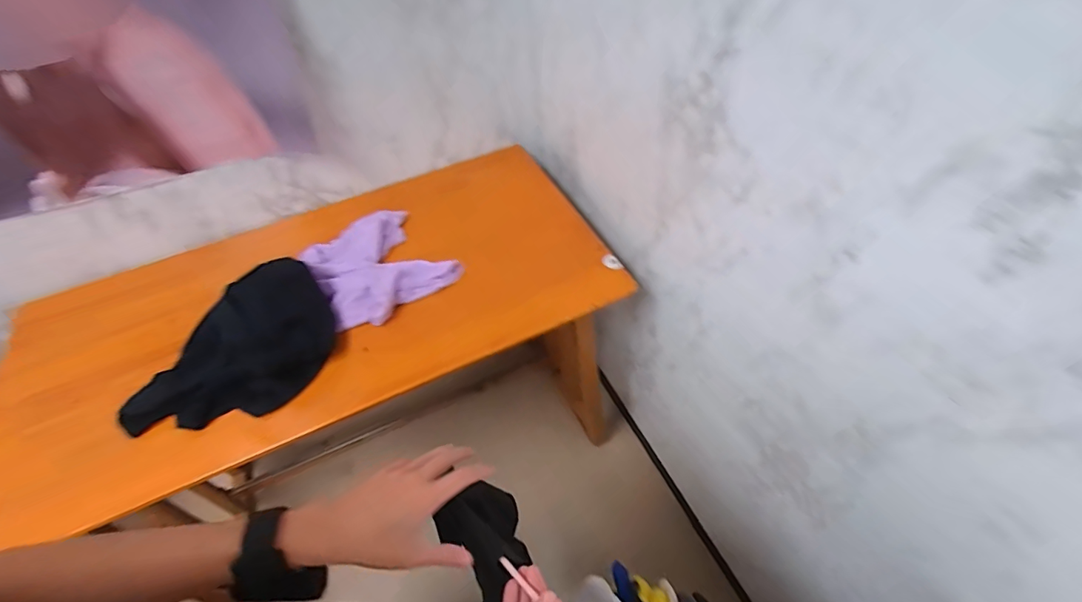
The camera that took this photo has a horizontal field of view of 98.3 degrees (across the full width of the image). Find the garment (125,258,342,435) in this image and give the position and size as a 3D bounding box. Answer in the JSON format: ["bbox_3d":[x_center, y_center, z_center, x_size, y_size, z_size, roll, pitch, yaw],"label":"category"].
[{"bbox_3d":[-0.542,0.082,0.795,0.367,0.114,0.232,-39,59,-24],"label":"garment"}]

